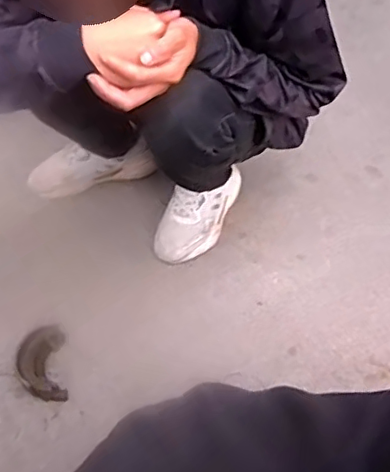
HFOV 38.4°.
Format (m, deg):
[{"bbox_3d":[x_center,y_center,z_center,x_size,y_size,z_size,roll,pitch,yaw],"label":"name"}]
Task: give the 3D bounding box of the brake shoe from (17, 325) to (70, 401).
[{"bbox_3d":[-0.235,0.199,0.866,0.069,0.028,0.124,-5,47,-9],"label":"brake shoe"}]

